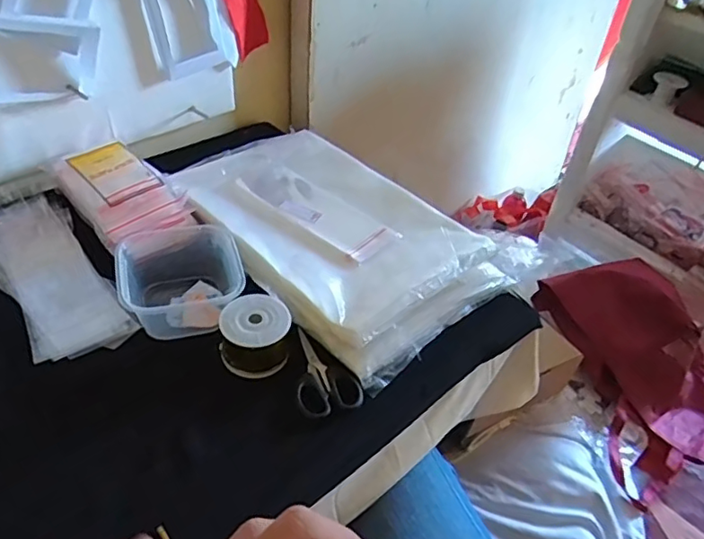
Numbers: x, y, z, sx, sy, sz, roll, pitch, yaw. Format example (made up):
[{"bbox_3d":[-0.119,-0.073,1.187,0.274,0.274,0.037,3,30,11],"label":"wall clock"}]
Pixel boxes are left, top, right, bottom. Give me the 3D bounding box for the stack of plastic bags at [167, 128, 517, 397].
[{"bbox_3d":[-0.027,-0.051,0.708,0.242,0.044,0.382,-29,53,-34],"label":"stack of plastic bags"}]

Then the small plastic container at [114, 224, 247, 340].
[{"bbox_3d":[-0.180,0.008,0.613,0.119,0.067,0.128,-10,44,-19],"label":"small plastic container"}]

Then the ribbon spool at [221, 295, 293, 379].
[{"bbox_3d":[-0.095,0.065,0.569,0.068,0.051,0.065,4,41,-3],"label":"ribbon spool"}]

